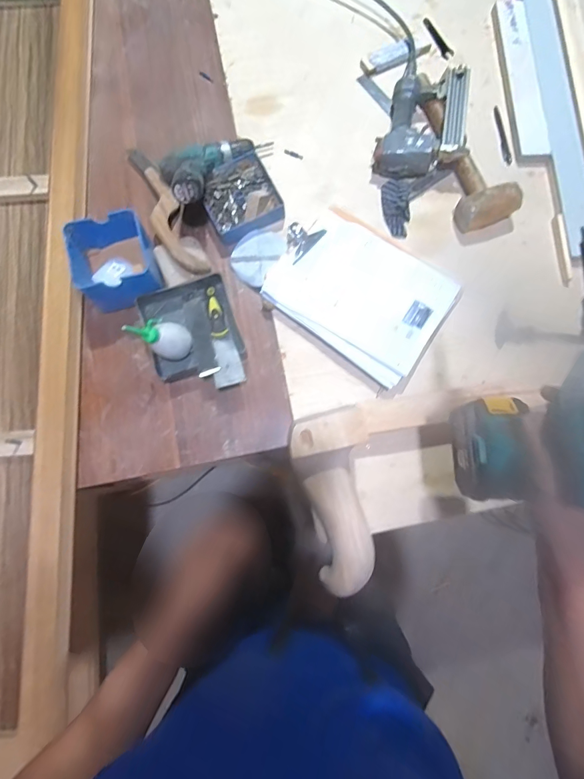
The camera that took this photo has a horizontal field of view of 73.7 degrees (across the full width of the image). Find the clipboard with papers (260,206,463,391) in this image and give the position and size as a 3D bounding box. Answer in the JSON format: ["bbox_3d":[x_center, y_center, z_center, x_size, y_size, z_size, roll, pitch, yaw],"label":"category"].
[{"bbox_3d":[0.123,-0.181,0.709,0.305,0.031,0.234,36,81,6],"label":"clipboard with papers"}]

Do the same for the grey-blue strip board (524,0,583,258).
[{"bbox_3d":[0.528,-0.575,0.774,0.063,0.031,0.658,-3,79,-1],"label":"grey-blue strip board"}]

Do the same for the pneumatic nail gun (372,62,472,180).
[{"bbox_3d":[0.252,-0.510,0.749,0.159,0.053,0.221,12,79,1],"label":"pneumatic nail gun"}]

